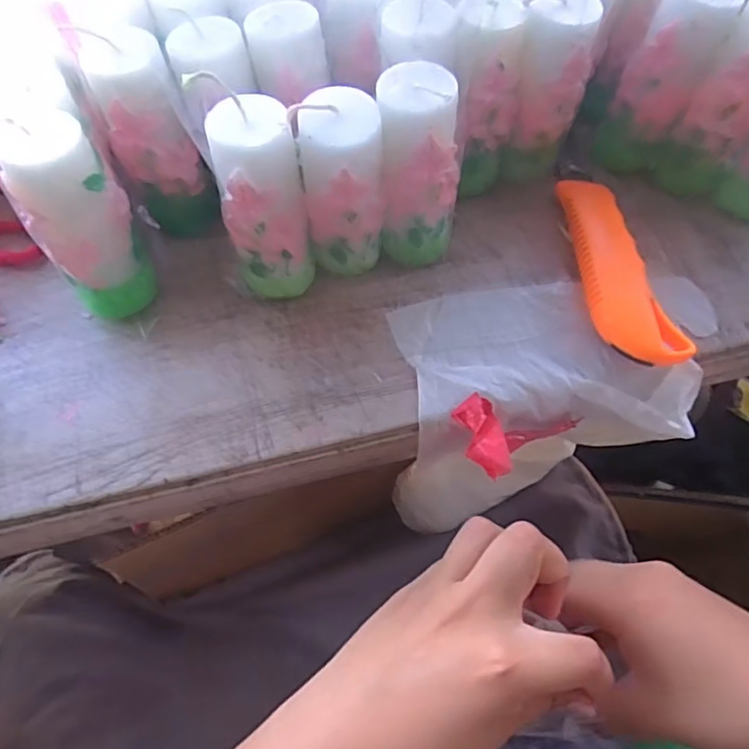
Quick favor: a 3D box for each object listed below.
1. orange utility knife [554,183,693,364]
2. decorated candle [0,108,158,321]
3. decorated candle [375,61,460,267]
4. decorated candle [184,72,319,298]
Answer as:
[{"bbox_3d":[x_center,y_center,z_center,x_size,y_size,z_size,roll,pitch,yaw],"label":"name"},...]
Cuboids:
[{"bbox_3d":[0.135,-0.061,0.341,0.039,0.021,0.128,-10,65,-7],"label":"orange utility knife"},{"bbox_3d":[-0.142,-0.072,0.294,0.044,0.111,0.042,-30,69,-15],"label":"decorated candle"},{"bbox_3d":[0.023,-0.102,0.312,0.041,0.110,0.034,-3,64,-4],"label":"decorated candle"},{"bbox_3d":[-0.054,-0.082,0.297,0.039,0.118,0.033,-5,64,-4],"label":"decorated candle"}]

